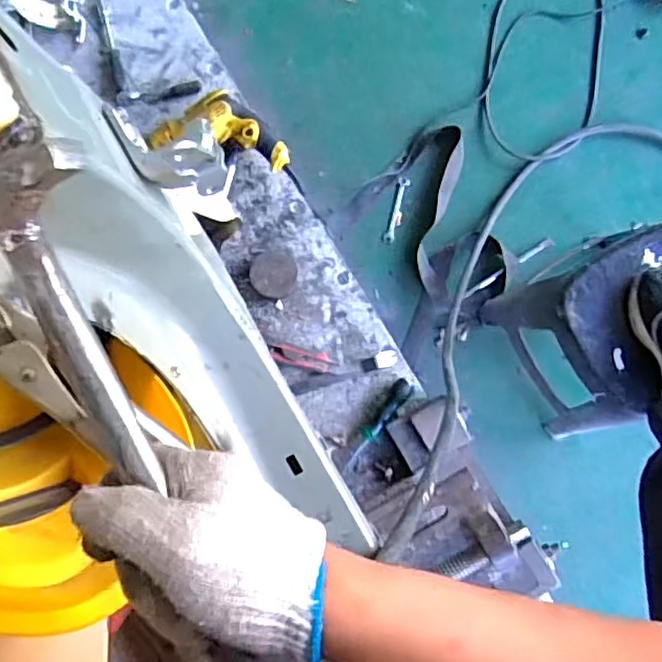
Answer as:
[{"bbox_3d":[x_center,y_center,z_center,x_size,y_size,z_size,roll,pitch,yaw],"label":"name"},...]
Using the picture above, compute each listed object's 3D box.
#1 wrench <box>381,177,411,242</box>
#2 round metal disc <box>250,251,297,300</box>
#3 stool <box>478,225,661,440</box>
[{"bbox_3d":[0.164,-0.299,1.620,0.034,0.008,0.163,15,86,8],"label":"wrench"},{"bbox_3d":[-0.098,-0.096,1.114,0.077,0.015,0.076,0,86,5],"label":"round metal disc"},{"bbox_3d":[0.556,-0.009,1.329,0.317,0.461,0.325,-29,84,2],"label":"stool"}]

